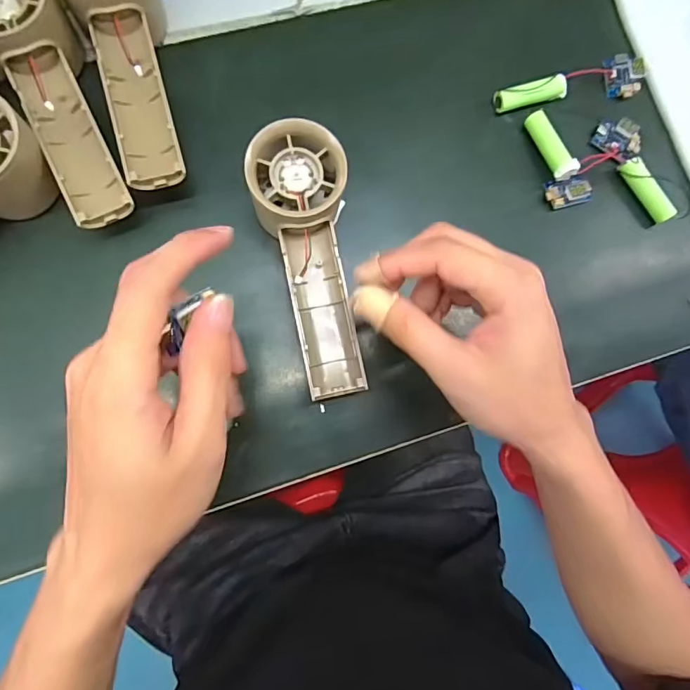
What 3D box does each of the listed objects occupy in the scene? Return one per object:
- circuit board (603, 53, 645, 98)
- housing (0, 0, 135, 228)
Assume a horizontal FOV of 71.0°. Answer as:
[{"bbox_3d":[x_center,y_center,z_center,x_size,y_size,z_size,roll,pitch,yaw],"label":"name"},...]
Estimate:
[{"bbox_3d":[0.203,-0.197,0.352,0.025,0.006,0.031,-1,90,27],"label":"circuit board"},{"bbox_3d":[-0.175,-0.146,0.291,0.056,0.046,0.159,-23,98,-6],"label":"housing"}]

